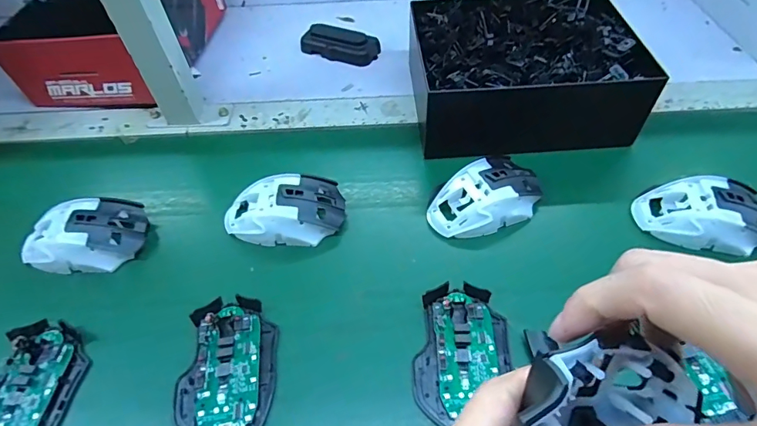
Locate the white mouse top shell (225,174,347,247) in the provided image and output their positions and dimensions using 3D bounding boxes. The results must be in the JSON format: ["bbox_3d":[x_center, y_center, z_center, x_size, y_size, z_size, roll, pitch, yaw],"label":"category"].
[{"bbox_3d":[-0.090,-0.004,0.430,0.111,0.036,0.064,-2,52,1],"label":"white mouse top shell"}]

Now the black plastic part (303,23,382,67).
[{"bbox_3d":[-0.054,-0.231,0.613,0.102,0.026,0.046,20,56,16],"label":"black plastic part"}]

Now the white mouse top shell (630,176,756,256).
[{"bbox_3d":[0.297,0.001,0.406,0.108,0.033,0.064,5,53,6],"label":"white mouse top shell"}]

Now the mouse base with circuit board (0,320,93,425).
[{"bbox_3d":[-0.271,0.141,0.339,0.071,0.018,0.114,9,53,9],"label":"mouse base with circuit board"}]

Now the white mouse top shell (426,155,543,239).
[{"bbox_3d":[0.106,-0.017,0.431,0.117,0.036,0.066,-25,56,-16],"label":"white mouse top shell"}]

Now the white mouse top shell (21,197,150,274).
[{"bbox_3d":[-0.276,0.020,0.419,0.109,0.036,0.067,-6,52,-3],"label":"white mouse top shell"}]

